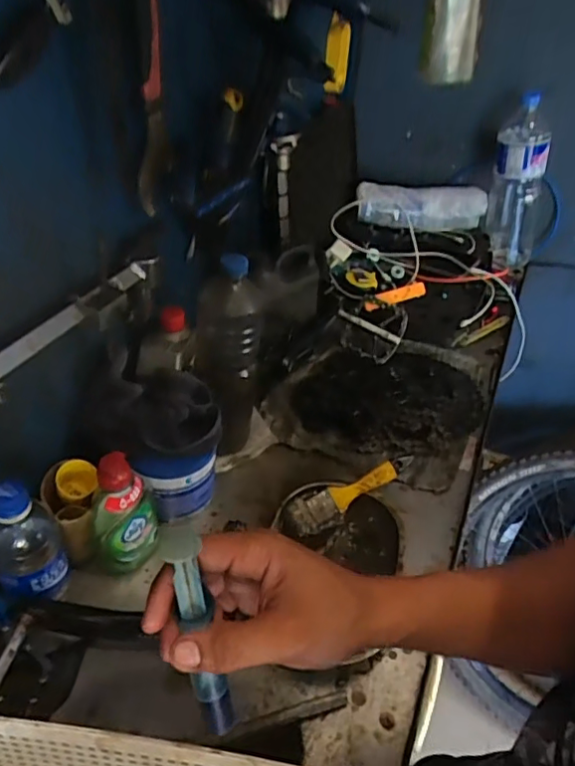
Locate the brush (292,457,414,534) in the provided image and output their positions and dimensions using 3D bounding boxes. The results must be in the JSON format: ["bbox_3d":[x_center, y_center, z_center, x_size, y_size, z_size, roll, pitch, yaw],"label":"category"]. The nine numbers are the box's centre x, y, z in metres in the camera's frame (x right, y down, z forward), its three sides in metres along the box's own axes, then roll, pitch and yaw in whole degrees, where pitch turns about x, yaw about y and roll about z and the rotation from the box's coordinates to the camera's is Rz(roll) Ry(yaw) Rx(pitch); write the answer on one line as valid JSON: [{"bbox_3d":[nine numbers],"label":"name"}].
[{"bbox_3d":[0.080,0.128,0.674,0.164,0.021,0.040,-26,44,-14],"label":"brush"}]

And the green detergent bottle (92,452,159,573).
[{"bbox_3d":[-0.169,0.132,0.572,0.069,0.155,0.046,-12,43,-18],"label":"green detergent bottle"}]

